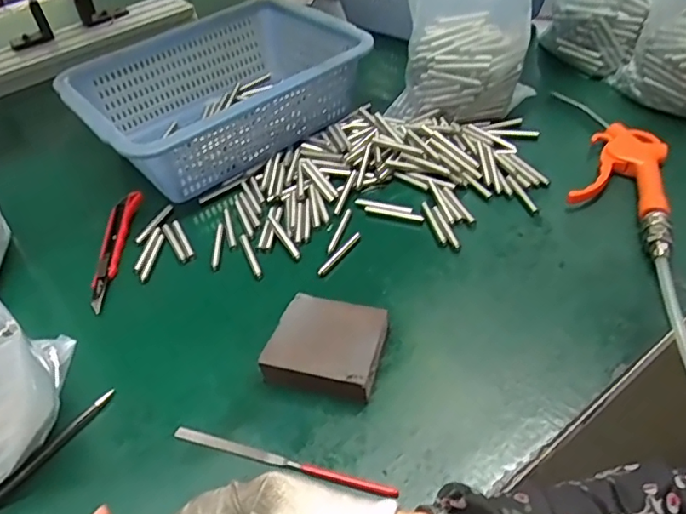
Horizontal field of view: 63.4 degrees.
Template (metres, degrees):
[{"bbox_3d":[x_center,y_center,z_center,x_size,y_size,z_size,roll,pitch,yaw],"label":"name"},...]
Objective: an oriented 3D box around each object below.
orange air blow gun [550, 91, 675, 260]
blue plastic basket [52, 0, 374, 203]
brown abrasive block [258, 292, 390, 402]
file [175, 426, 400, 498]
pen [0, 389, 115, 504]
[{"bbox_3d":[0.261,-0.096,0.537,0.092,0.029,0.255,8,47,15],"label":"orange air blow gun"},{"bbox_3d":[-0.145,-0.190,0.653,0.303,0.095,0.239,-32,50,-23],"label":"blue plastic basket"},{"bbox_3d":[-0.012,0.067,0.414,0.080,0.030,0.069,10,47,17],"label":"brown abrasive block"},{"bbox_3d":[-0.042,0.136,0.370,0.158,0.006,0.009,10,47,17],"label":"file"},{"bbox_3d":[-0.216,0.144,0.381,0.009,0.006,0.139,23,52,27],"label":"pen"}]

